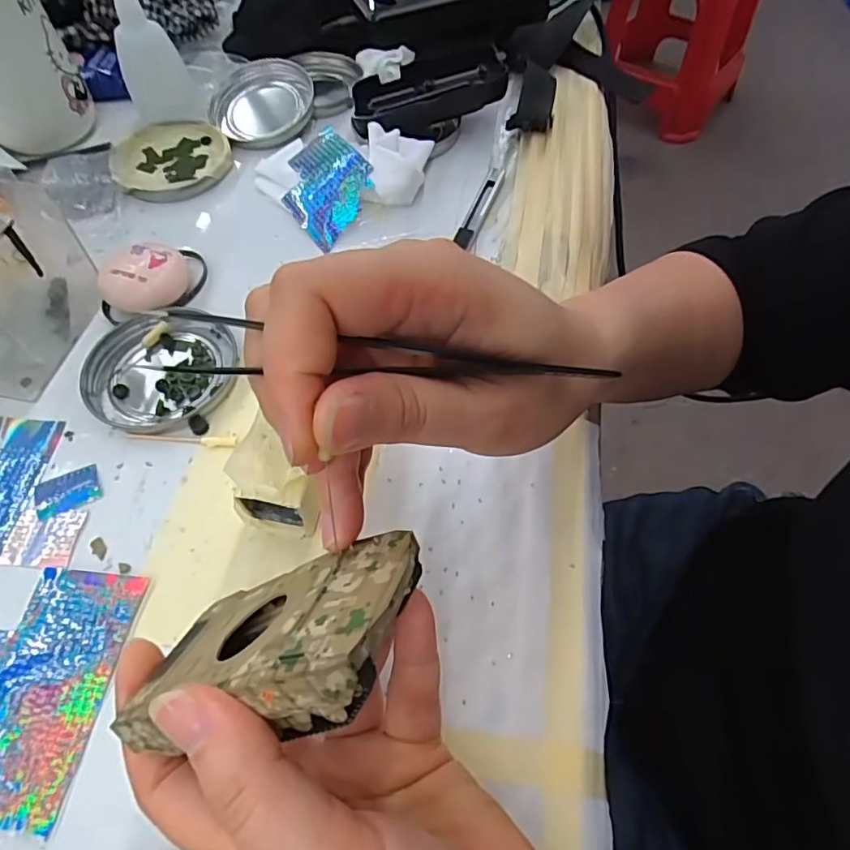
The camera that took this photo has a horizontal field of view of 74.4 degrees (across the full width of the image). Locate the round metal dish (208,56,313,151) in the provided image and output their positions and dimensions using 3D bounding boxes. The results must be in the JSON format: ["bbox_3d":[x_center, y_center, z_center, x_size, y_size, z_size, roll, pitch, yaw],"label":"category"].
[{"bbox_3d":[-0.121,-0.242,0.416,0.075,0.019,0.077,-12,60,-7],"label":"round metal dish"}]

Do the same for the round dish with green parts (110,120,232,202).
[{"bbox_3d":[-0.178,-0.186,0.396,0.077,0.012,0.083,0,59,0],"label":"round dish with green parts"}]

